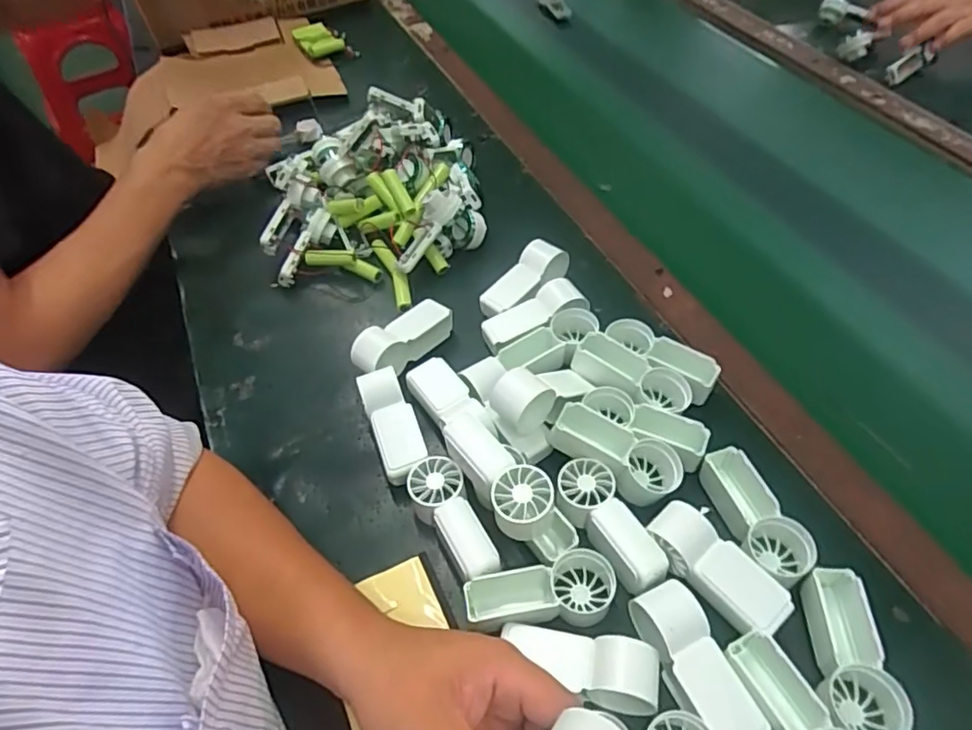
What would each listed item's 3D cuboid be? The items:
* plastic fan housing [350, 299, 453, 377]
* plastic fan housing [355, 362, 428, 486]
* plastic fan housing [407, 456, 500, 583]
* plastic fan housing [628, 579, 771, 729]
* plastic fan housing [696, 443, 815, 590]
[{"bbox_3d":[-0.070,-0.020,0.522,0.042,0.033,0.091,37,61,28],"label":"plastic fan housing"},{"bbox_3d":[-0.071,0.047,0.468,0.033,0.038,0.087,-18,52,-12],"label":"plastic fan housing"},{"bbox_3d":[-0.024,0.110,0.420,0.037,0.034,0.093,-19,52,-13],"label":"plastic fan housing"},{"bbox_3d":[0.121,0.175,0.354,0.039,0.030,0.091,-18,52,-12],"label":"plastic fan housing"},{"bbox_3d":[0.179,0.101,0.410,0.035,0.034,0.090,-23,53,-16],"label":"plastic fan housing"}]

